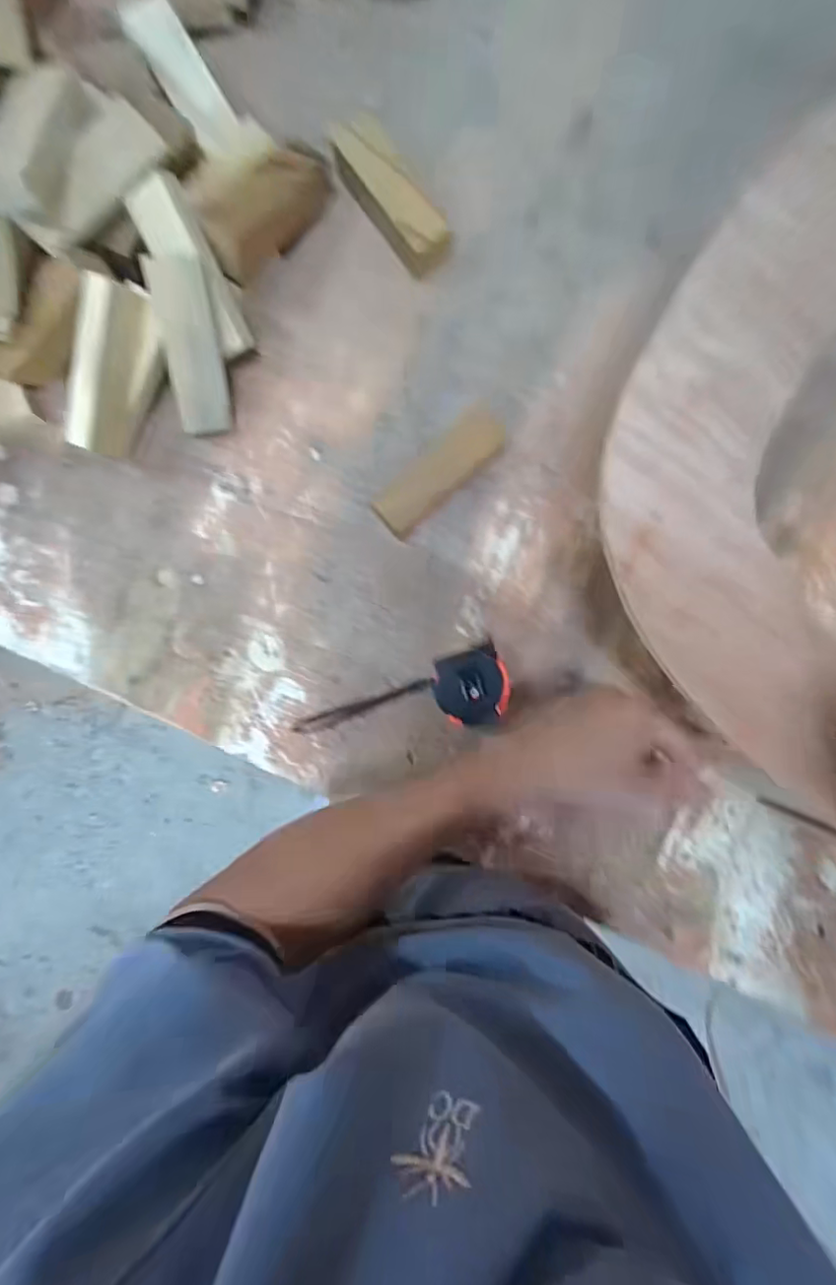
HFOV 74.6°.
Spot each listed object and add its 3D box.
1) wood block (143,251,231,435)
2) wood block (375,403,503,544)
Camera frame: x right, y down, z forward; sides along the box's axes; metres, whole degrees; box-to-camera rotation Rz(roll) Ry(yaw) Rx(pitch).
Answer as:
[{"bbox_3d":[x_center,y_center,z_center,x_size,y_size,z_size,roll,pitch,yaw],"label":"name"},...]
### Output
[{"bbox_3d":[-0.187,-0.243,0.455,0.041,0.027,0.129,-4,117,-1],"label":"wood block"},{"bbox_3d":[0.022,-0.153,0.494,0.138,0.021,0.042,-43,89,-1],"label":"wood block"}]

